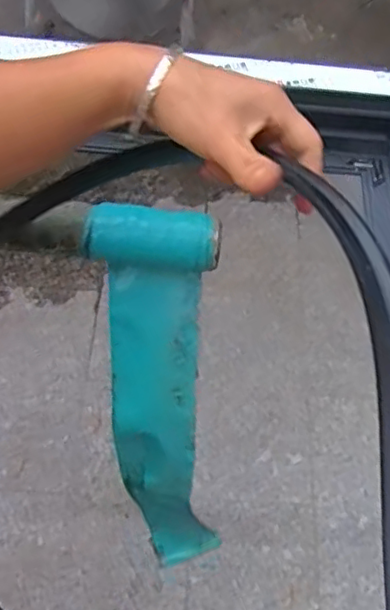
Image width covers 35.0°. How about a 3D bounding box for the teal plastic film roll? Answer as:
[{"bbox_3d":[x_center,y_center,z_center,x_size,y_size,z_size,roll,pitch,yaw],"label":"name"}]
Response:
[{"bbox_3d":[-0.035,0.140,0.696,0.119,0.533,0.053,-3,33,-2],"label":"teal plastic film roll"}]

